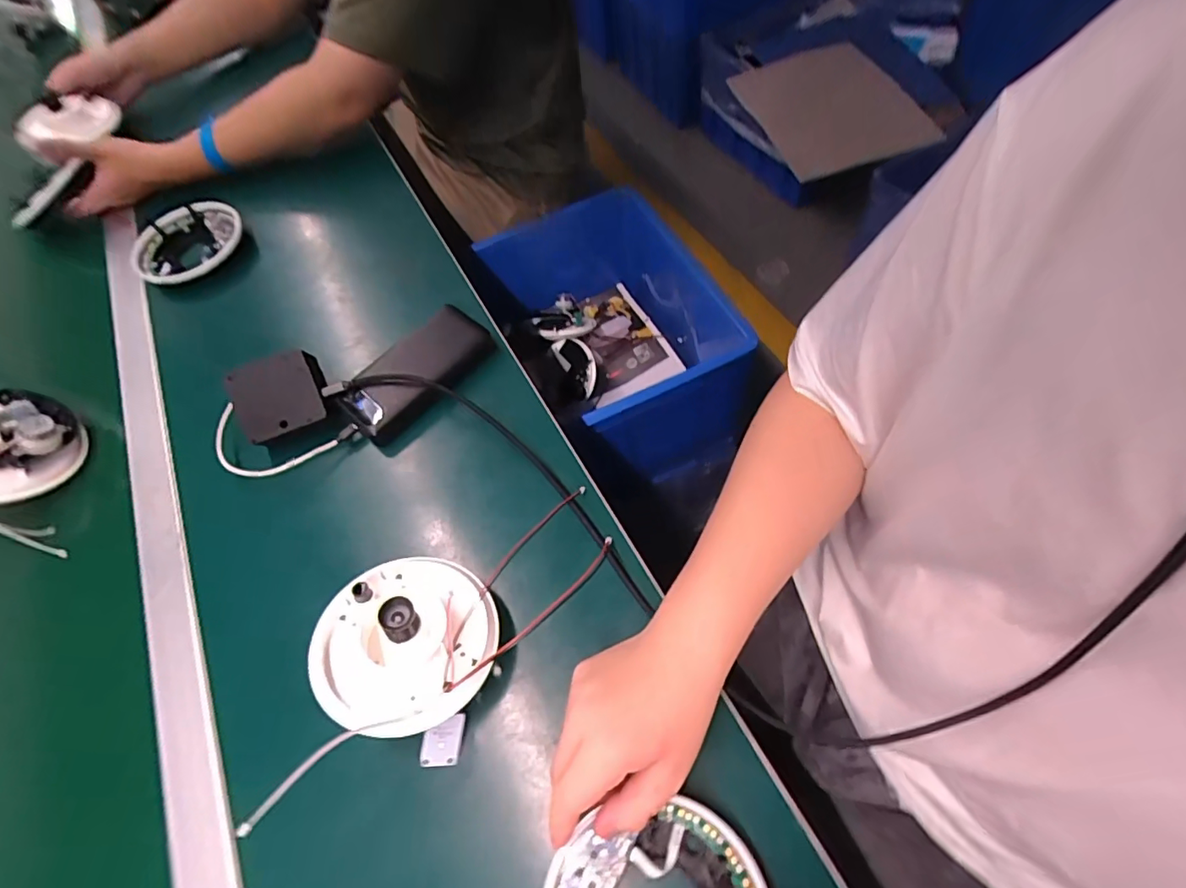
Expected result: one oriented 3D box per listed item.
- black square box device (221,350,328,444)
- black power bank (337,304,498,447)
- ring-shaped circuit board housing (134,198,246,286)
[{"bbox_3d":[-0.297,-0.045,0.514,0.079,0.026,0.071,-20,94,0],"label":"black square box device"},{"bbox_3d":[-0.170,-0.073,0.529,0.080,0.028,0.151,33,72,22],"label":"black power bank"},{"bbox_3d":[-0.497,-0.249,0.663,0.128,0.030,0.103,-40,64,-12],"label":"ring-shaped circuit board housing"}]

